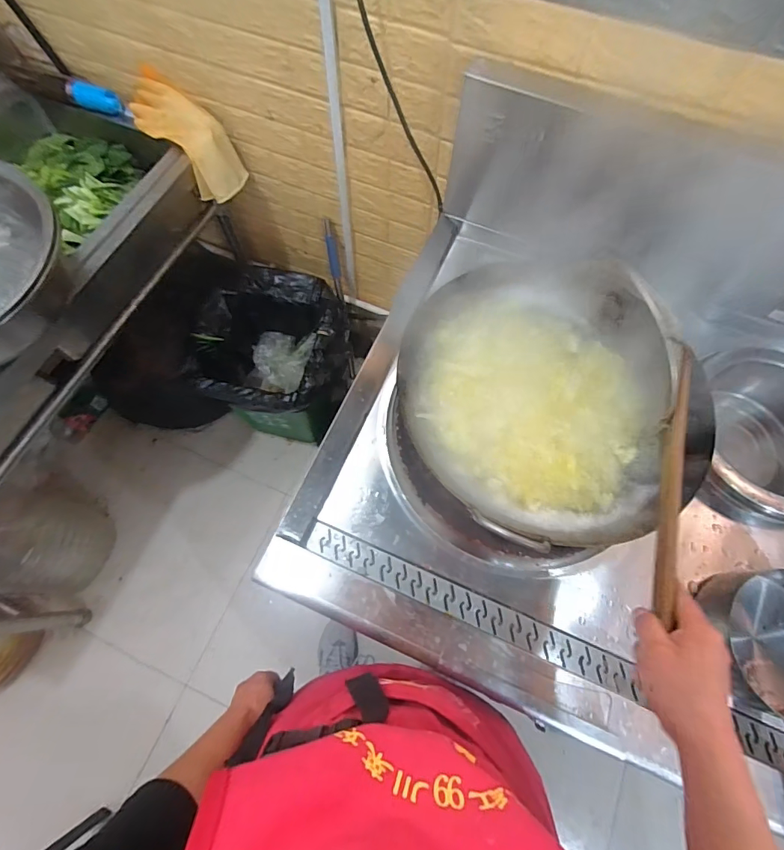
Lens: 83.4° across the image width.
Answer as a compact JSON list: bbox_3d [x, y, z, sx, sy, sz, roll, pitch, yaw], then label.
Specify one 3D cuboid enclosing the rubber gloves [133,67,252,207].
[{"bbox_3d":[-0.437,-0.619,0.944,0.204,0.178,0.119,40,73,13],"label":"rubber gloves"}]

